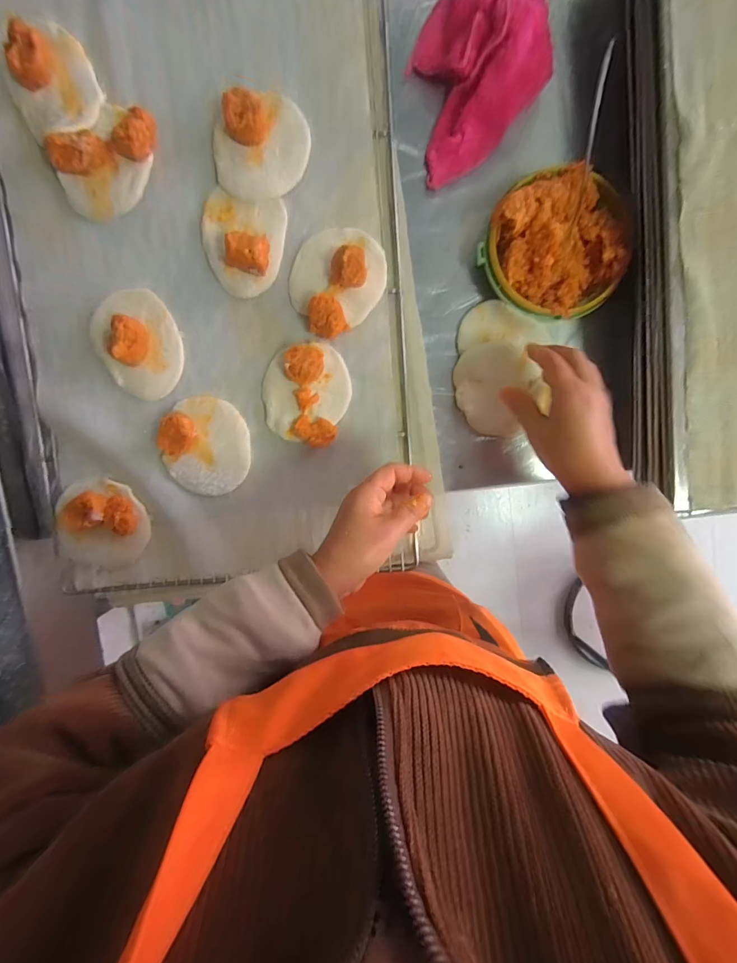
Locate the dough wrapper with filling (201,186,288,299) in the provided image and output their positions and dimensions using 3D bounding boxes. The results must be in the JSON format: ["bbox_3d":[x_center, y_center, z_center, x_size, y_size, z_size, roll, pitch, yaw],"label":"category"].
[{"bbox_3d":[-0.127,-0.237,0.387,0.080,0.034,0.094,6,95,-1],"label":"dough wrapper with filling"}]

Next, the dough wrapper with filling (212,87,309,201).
[{"bbox_3d":[-0.103,-0.320,0.379,0.090,0.023,0.086,0,95,-1],"label":"dough wrapper with filling"}]

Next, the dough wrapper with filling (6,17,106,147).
[{"bbox_3d":[-0.301,-0.374,0.375,0.078,0.024,0.103,-24,95,1],"label":"dough wrapper with filling"}]

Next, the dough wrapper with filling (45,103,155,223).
[{"bbox_3d":[-0.250,-0.309,0.377,0.072,0.028,0.106,45,93,-4],"label":"dough wrapper with filling"}]

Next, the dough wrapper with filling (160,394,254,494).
[{"bbox_3d":[-0.168,-0.036,0.407,0.084,0.024,0.098,8,95,-2],"label":"dough wrapper with filling"}]

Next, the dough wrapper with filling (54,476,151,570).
[{"bbox_3d":[-0.281,0.045,0.414,0.093,0.022,0.090,6,95,-1],"label":"dough wrapper with filling"}]

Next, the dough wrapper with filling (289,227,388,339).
[{"bbox_3d":[-0.032,-0.203,0.389,0.098,0.038,0.094,0,95,-1],"label":"dough wrapper with filling"}]

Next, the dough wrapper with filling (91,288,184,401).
[{"bbox_3d":[-0.233,-0.139,0.395,0.081,0.031,0.104,-34,95,2],"label":"dough wrapper with filling"}]

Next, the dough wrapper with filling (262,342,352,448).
[{"bbox_3d":[-0.065,-0.091,0.409,0.087,0.016,0.099,18,95,-2],"label":"dough wrapper with filling"}]

